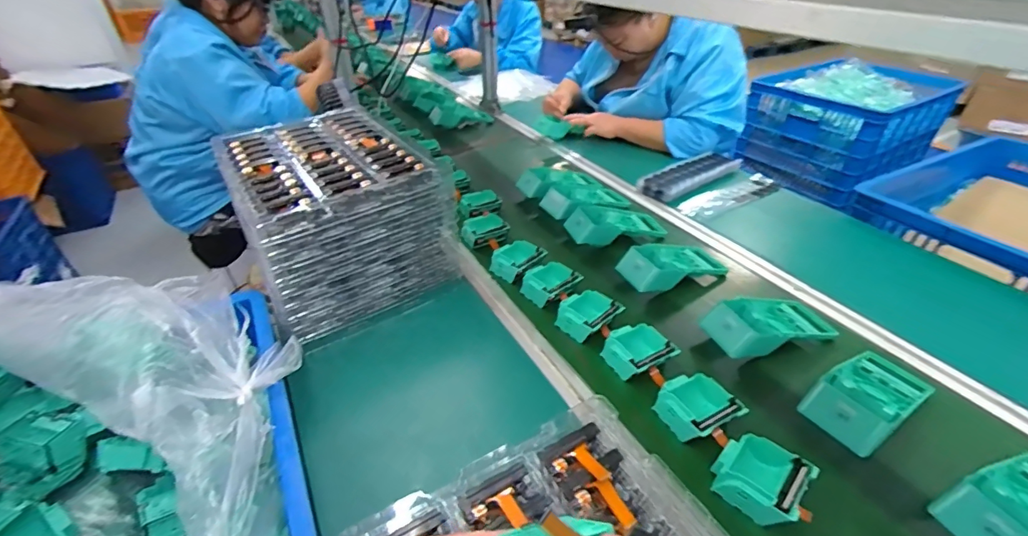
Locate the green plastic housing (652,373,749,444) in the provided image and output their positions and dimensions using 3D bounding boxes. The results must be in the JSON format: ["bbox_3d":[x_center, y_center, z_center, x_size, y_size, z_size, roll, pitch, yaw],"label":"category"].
[{"bbox_3d":[0.217,0.169,0.546,0.082,0.040,0.087,-19,40,-21],"label":"green plastic housing"}]

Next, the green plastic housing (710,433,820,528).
[{"bbox_3d":[0.255,0.221,0.477,0.079,0.038,0.078,27,46,33],"label":"green plastic housing"}]

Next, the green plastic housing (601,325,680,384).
[{"bbox_3d":[0.166,0.114,0.620,0.087,0.033,0.079,-21,41,-23],"label":"green plastic housing"}]

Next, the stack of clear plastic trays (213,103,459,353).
[{"bbox_3d":[-0.304,-0.090,0.767,0.274,0.205,0.367,-26,43,-28],"label":"stack of clear plastic trays"}]

